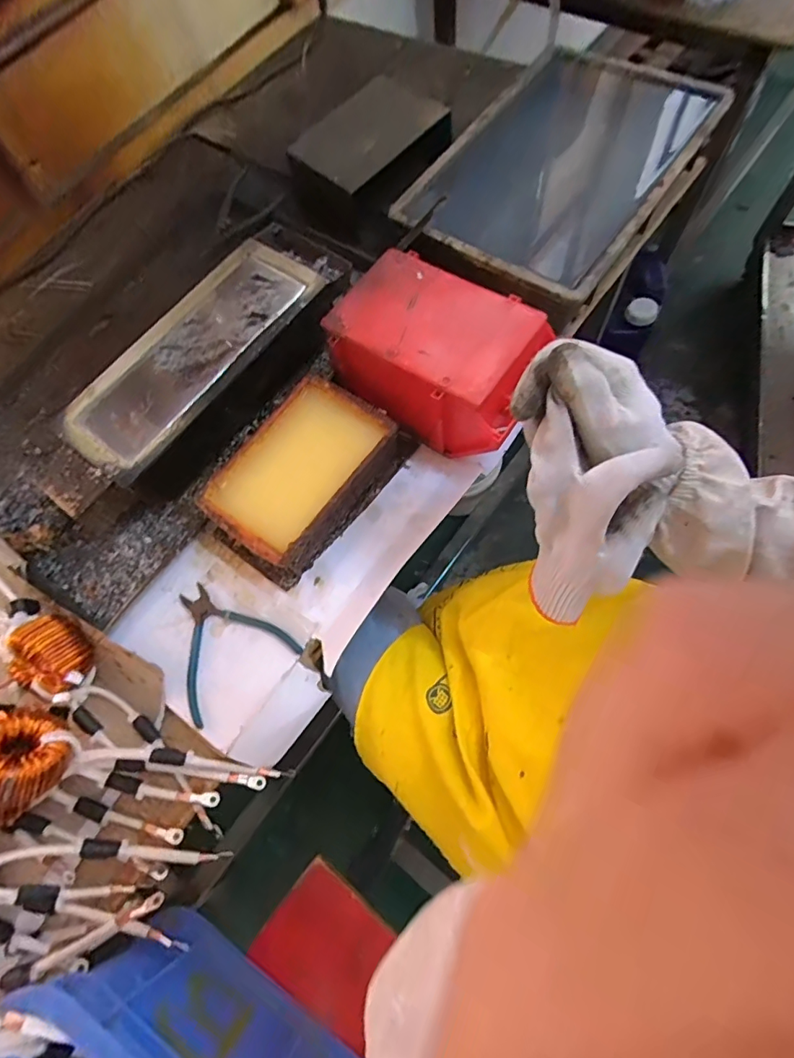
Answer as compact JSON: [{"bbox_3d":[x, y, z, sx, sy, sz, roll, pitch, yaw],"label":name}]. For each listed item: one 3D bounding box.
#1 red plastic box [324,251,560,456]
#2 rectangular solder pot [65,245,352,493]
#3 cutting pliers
[{"bbox_3d":[0.048,-0.191,0.564,0.231,0.105,0.151,32,76,17],"label":"red plastic box"},{"bbox_3d":[-0.232,-0.200,0.623,0.149,0.094,0.351,33,76,17],"label":"rectangular solder pot"},{"bbox_3d":[-0.189,0.114,0.534,0.127,0.016,0.134,-34,69,-7],"label":"cutting pliers"}]

